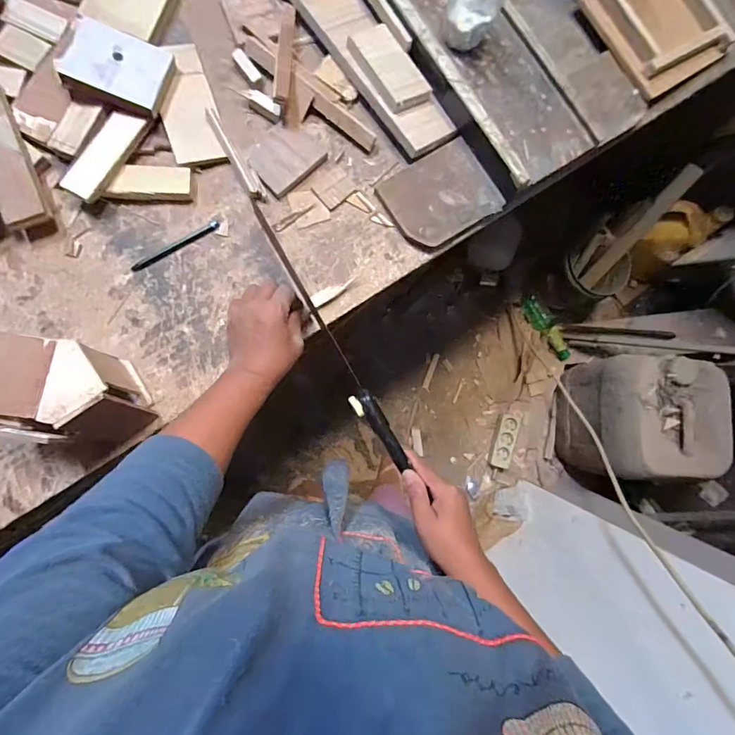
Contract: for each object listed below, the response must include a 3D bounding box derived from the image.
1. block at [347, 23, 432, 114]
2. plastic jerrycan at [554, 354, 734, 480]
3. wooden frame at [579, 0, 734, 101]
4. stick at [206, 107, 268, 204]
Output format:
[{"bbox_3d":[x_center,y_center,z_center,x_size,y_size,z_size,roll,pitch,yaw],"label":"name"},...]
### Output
[{"bbox_3d":[0.027,-0.379,0.519,0.065,0.009,0.115,-34,88,-19],"label":"block"},{"bbox_3d":[0.667,0.127,1.048,0.232,0.312,0.273,2,83,-4],"label":"plastic jerrycan"},{"bbox_3d":[0.413,-0.491,0.585,0.179,0.039,0.185,-30,86,-7],"label":"wooden frame"},{"bbox_3d":[-0.161,-0.261,0.507,0.017,0.016,0.121,-30,90,-9],"label":"stick"}]

